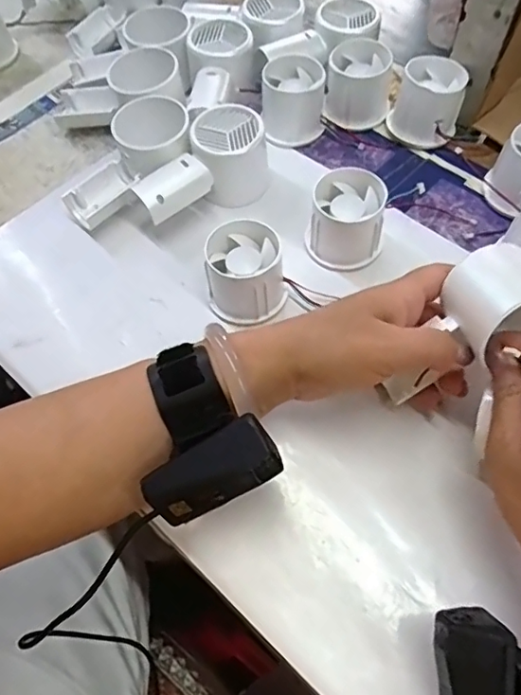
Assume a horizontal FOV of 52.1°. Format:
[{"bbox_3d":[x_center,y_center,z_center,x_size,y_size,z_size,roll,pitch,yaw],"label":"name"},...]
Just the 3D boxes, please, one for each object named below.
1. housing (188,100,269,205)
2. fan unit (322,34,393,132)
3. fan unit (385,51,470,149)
[{"bbox_3d":[-0.022,-0.150,0.420,0.058,0.055,0.053,-1,61,2],"label":"housing"},{"bbox_3d":[0.085,-0.225,0.458,0.054,0.049,0.057,9,62,7],"label":"fan unit"},{"bbox_3d":[0.138,-0.203,0.445,0.056,0.048,0.058,14,63,9],"label":"fan unit"}]

